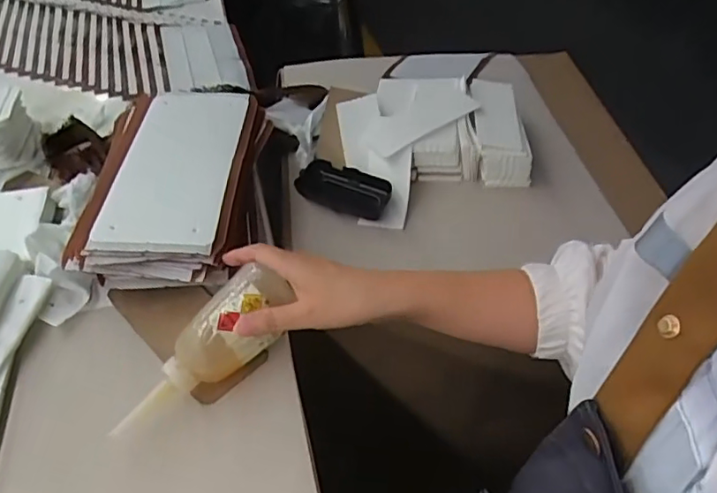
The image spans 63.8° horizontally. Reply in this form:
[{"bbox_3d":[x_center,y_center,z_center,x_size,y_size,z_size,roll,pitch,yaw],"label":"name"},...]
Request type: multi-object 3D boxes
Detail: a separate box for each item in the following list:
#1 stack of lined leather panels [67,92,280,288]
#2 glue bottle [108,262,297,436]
[{"bbox_3d":[-0.191,-0.065,0.607,0.171,0.063,0.258,-1,47,0],"label":"stack of lined leather panels"},{"bbox_3d":[-0.121,0.088,0.465,0.043,0.044,0.162,33,74,28],"label":"glue bottle"}]

